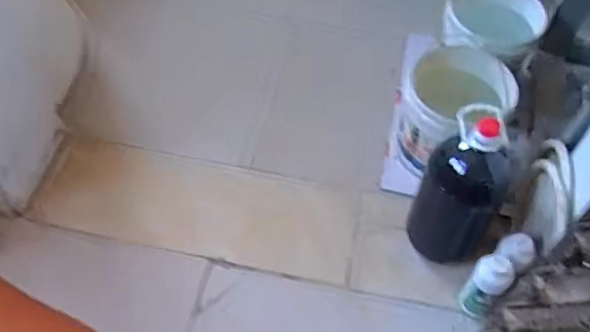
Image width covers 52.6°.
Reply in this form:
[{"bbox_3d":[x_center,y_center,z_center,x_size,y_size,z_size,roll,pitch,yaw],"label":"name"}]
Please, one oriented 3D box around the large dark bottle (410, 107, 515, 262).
[{"bbox_3d":[0.362,0.054,1.311,0.161,0.398,0.136,21,51,13],"label":"large dark bottle"}]

